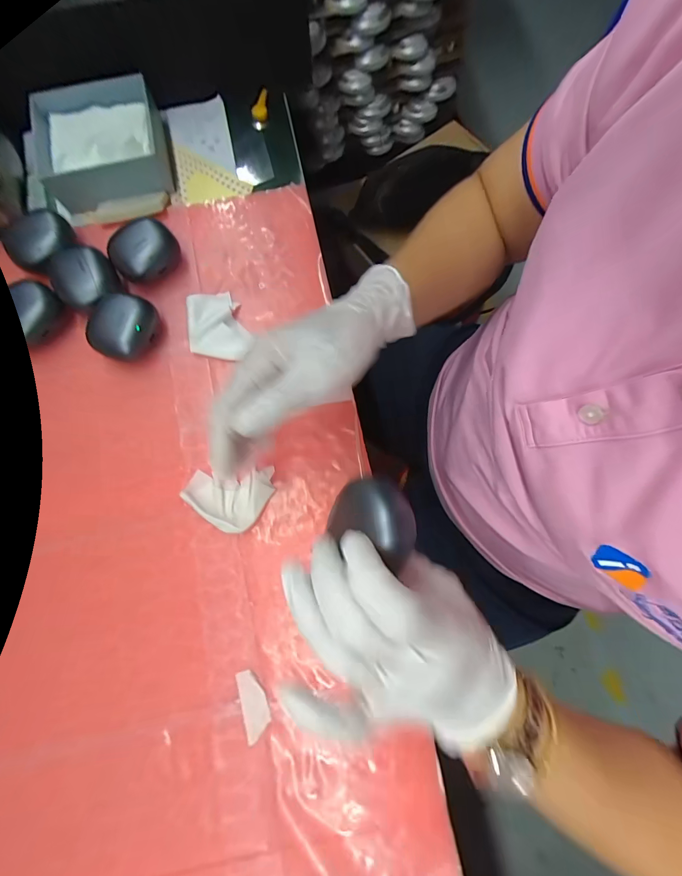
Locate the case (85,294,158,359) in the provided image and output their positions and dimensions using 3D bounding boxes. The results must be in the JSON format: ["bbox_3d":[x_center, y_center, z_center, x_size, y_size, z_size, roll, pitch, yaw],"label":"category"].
[{"bbox_3d":[-0.185,-0.094,0.303,0.039,0.032,0.056,23,79,5],"label":"case"}]

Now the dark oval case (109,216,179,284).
[{"bbox_3d":[-0.176,-0.166,0.318,0.056,0.027,0.047,-26,79,-5],"label":"dark oval case"}]

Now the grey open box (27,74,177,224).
[{"bbox_3d":[-0.245,-0.292,0.352,0.131,0.036,0.123,-16,78,-4],"label":"grey open box"}]

